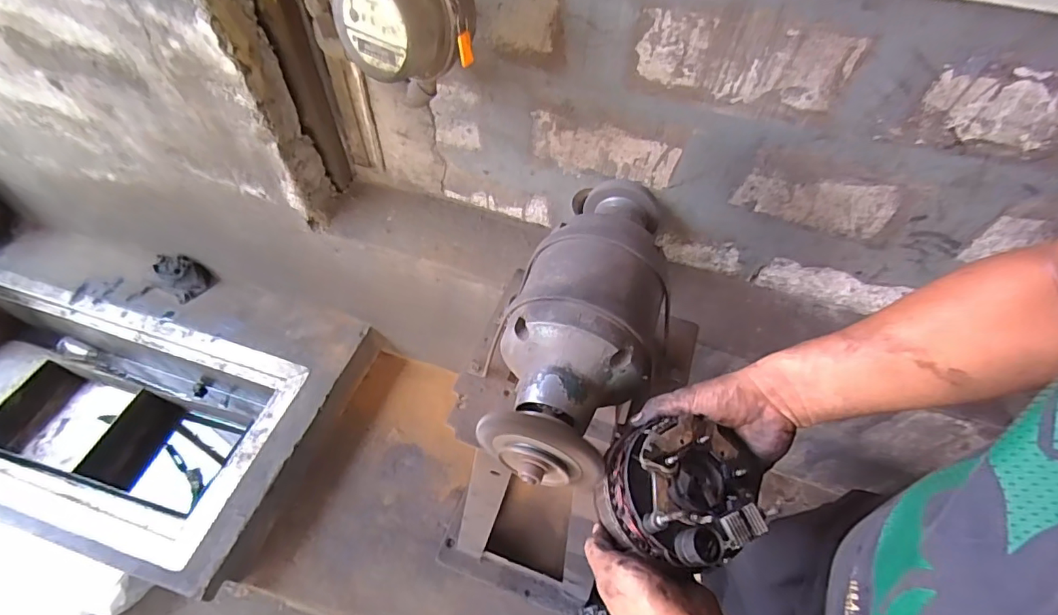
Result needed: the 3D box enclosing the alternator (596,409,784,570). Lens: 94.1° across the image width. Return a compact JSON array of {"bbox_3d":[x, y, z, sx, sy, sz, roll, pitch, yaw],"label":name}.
[{"bbox_3d":[0.138,0.169,0.443,0.137,0.072,0.127,11,53,4],"label":"alternator"}]

